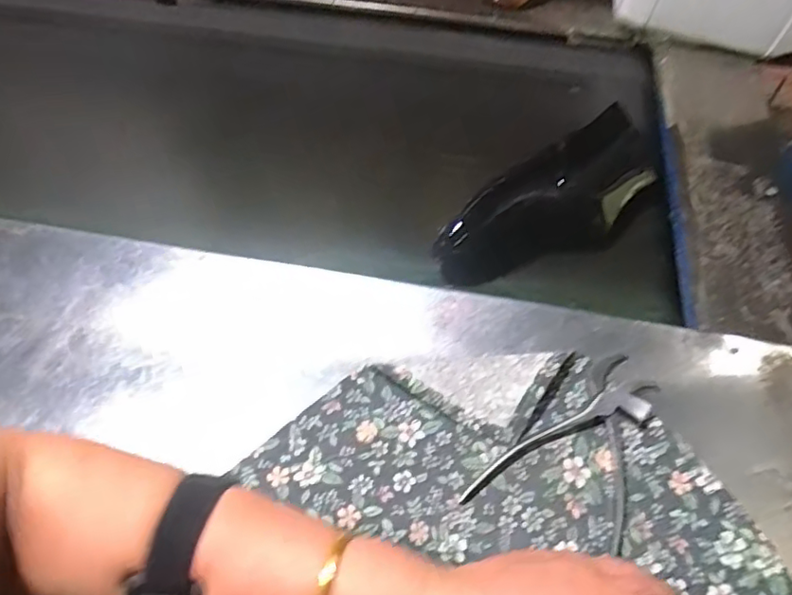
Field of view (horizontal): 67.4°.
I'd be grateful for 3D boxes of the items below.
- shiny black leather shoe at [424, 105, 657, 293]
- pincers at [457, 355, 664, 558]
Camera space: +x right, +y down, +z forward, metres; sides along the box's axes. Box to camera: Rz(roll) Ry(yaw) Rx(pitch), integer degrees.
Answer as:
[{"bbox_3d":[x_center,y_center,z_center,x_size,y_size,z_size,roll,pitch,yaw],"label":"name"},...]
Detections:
[{"bbox_3d":[0.162,-0.089,0.596,0.249,0.076,0.088,-32,63,-20],"label":"shiny black leather shoe"},{"bbox_3d":[0.124,0.098,0.482,0.186,0.013,0.071,-22,60,-15],"label":"pincers"}]

